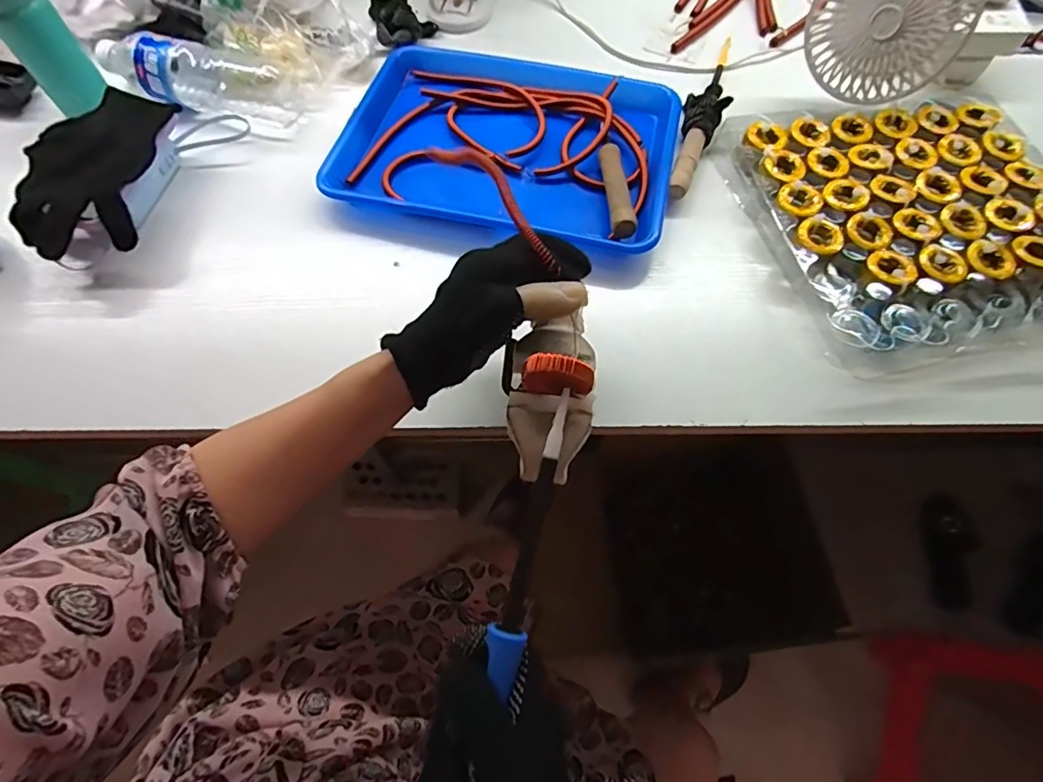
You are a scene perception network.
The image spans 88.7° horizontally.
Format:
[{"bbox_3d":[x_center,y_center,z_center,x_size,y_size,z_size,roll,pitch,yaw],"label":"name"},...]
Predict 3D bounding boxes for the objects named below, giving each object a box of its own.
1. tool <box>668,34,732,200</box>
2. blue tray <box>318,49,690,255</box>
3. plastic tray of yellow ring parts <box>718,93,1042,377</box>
[{"bbox_3d":[0.201,-0.313,0.576,0.043,0.034,0.294,17,64,9],"label":"tool"},{"bbox_3d":[-0.008,-0.264,0.555,0.328,0.030,0.257,14,63,8],"label":"blue tray"},{"bbox_3d":[0.372,-0.171,0.503,0.284,0.035,0.301,-7,62,-3],"label":"plastic tray of yellow ring parts"}]

